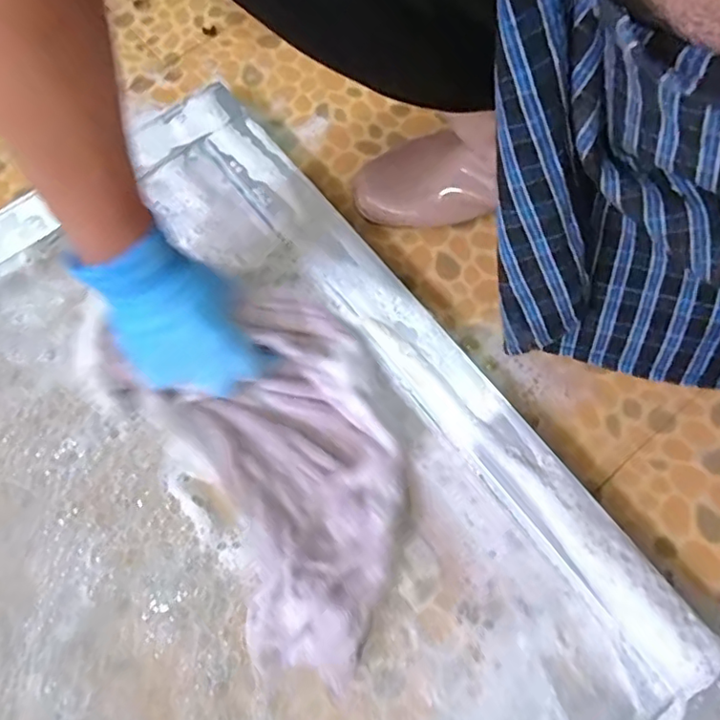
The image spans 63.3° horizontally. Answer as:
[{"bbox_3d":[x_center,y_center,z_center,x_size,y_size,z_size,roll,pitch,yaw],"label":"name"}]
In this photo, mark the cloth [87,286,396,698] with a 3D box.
[{"bbox_3d":[-0.066,0.060,0.459,0.183,0.034,0.321,-33,72,-10],"label":"cloth"}]

